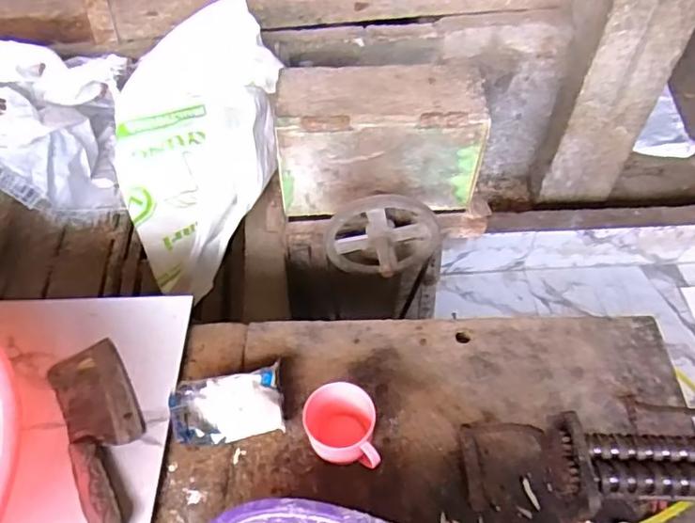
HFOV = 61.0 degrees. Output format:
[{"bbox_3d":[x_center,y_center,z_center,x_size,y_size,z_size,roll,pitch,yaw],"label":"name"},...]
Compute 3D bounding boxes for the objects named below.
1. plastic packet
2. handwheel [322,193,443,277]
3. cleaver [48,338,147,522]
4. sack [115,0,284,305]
[{"bbox_3d":[-0.140,0.166,0.685,0.129,0.033,0.078,-4,49,-5],"label":"plastic packet"},{"bbox_3d":[0.069,-0.021,1.026,0.207,0.170,0.094,-5,49,-6],"label":"handwheel"},{"bbox_3d":[-0.276,0.191,0.670,0.081,0.017,0.244,-22,53,-20],"label":"cleaver"},{"bbox_3d":[-0.343,-0.307,1.287,0.364,0.241,0.752,-2,49,-3],"label":"sack"}]

